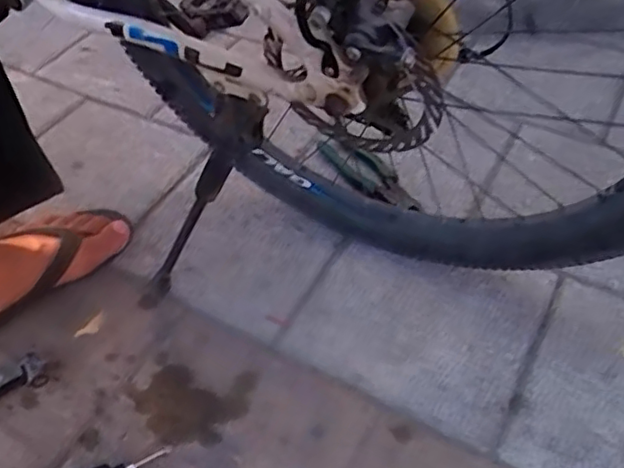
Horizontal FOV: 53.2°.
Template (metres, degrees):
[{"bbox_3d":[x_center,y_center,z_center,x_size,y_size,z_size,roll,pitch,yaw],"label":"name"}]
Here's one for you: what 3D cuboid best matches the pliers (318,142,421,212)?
[{"bbox_3d":[0.080,-0.080,0.862,0.159,0.017,0.050,40,87,15],"label":"pliers"}]

